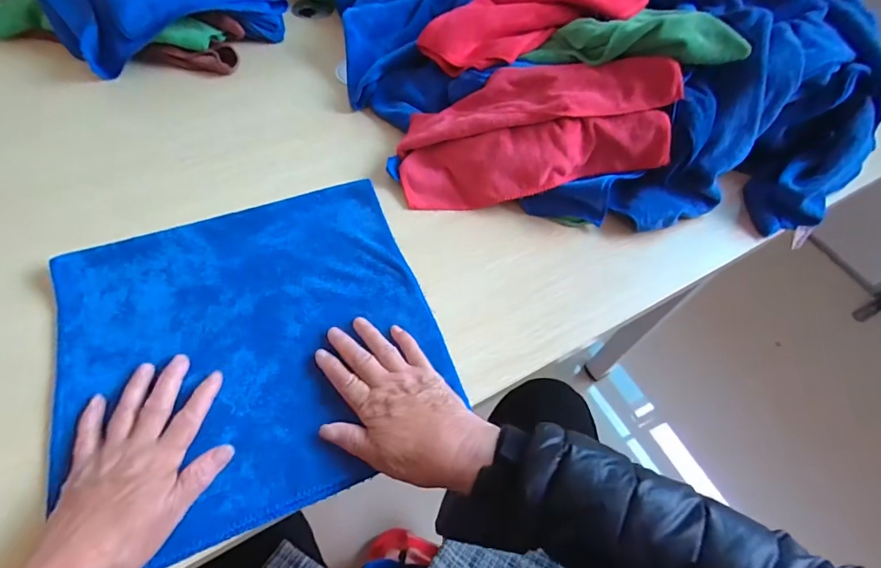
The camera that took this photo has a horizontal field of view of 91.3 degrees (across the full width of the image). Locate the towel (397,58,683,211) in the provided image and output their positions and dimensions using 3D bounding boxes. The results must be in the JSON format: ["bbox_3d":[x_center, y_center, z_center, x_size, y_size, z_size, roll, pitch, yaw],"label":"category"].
[{"bbox_3d":[0.107,-0.180,0.509,0.321,0.073,0.145,-13,58,7],"label":"towel"}]

